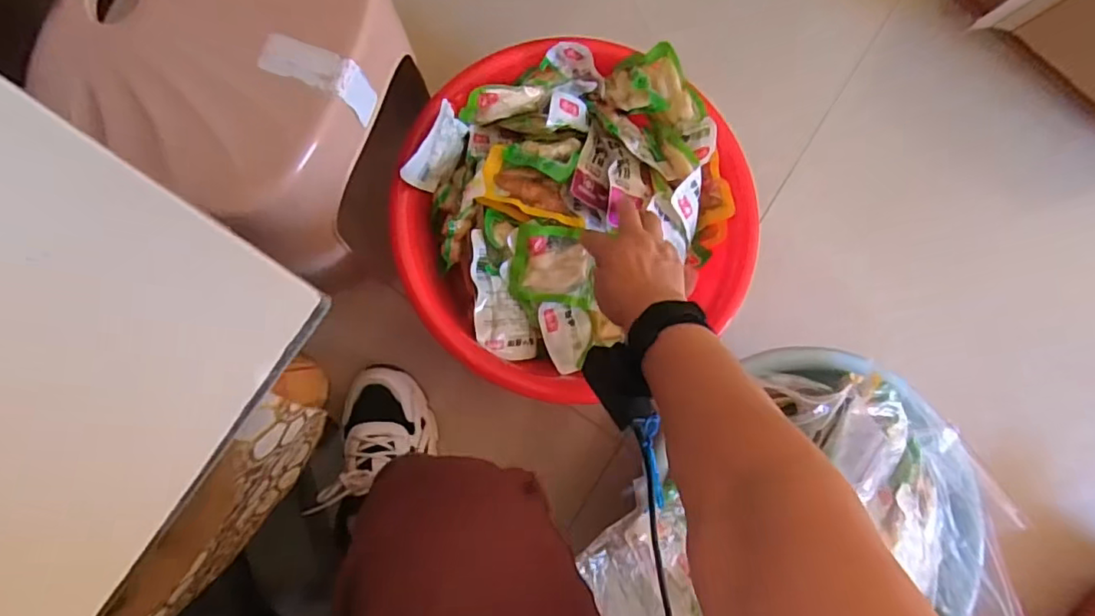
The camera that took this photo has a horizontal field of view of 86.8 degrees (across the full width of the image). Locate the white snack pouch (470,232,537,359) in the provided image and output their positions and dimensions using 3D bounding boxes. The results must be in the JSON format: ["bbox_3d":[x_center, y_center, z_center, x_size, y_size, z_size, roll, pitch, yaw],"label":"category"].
[{"bbox_3d":[-0.044,-0.012,0.599,0.070,0.010,0.128,1,83,-35],"label":"white snack pouch"}]

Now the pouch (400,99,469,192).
[{"bbox_3d":[-0.109,-0.152,0.575,0.021,0.082,0.090,29,82,-4],"label":"pouch"}]

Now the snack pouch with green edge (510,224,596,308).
[{"bbox_3d":[0.008,-0.044,0.587,0.084,0.027,0.074,9,84,-6],"label":"snack pouch with green edge"}]

